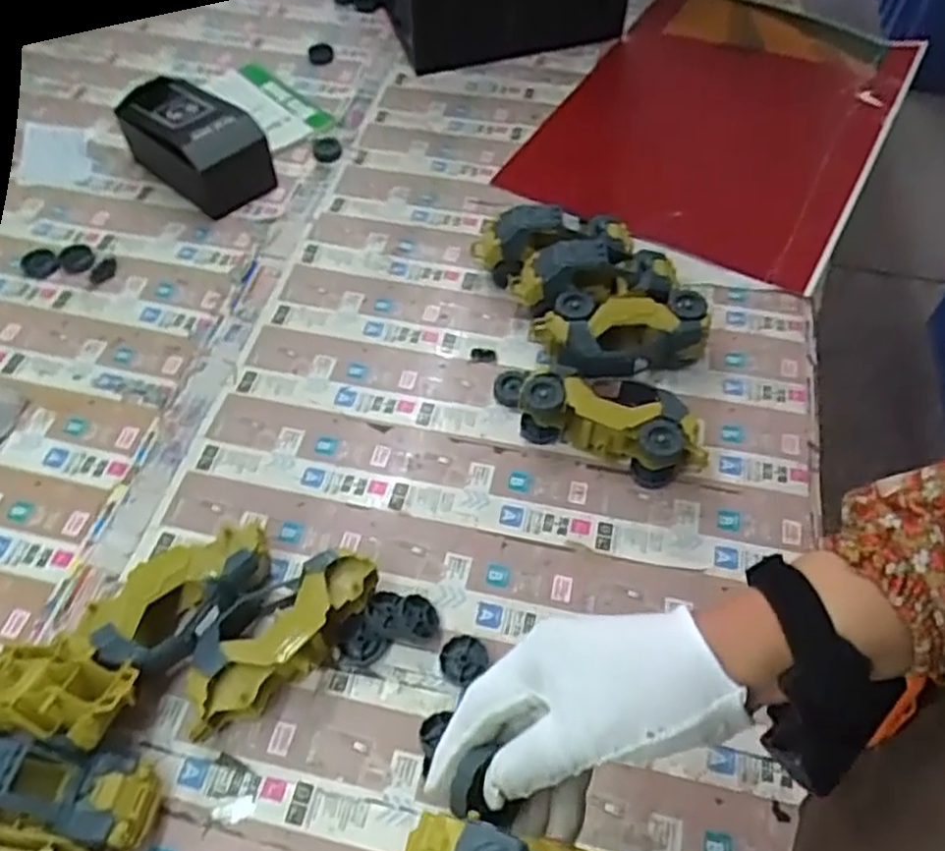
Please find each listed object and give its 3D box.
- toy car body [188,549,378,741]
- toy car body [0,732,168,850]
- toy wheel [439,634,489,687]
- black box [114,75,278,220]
[{"bbox_3d":[-0.149,0.160,0.573,0.169,0.057,0.075,-33,62,-20],"label":"toy car body"},{"bbox_3d":[-0.292,0.243,0.496,0.153,0.055,0.061,14,56,-10],"label":"toy car body"},{"bbox_3d":[-0.009,0.184,0.581,0.038,0.012,0.035,0,56,0],"label":"toy wheel"},{"bbox_3d":[-0.332,-0.335,0.875,0.182,0.085,0.093,34,63,21],"label":"black box"}]

